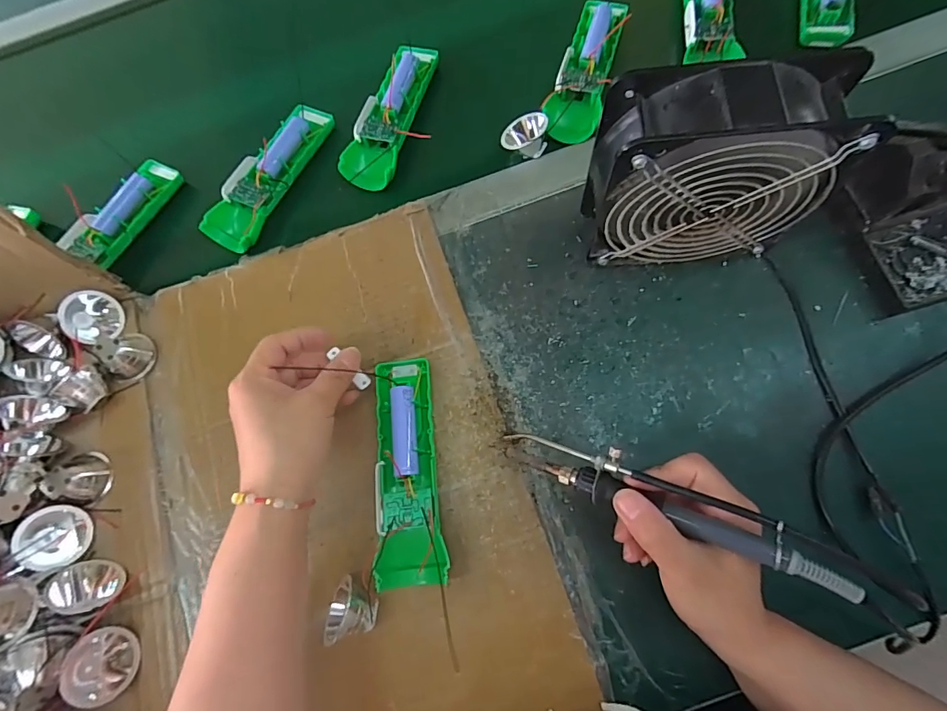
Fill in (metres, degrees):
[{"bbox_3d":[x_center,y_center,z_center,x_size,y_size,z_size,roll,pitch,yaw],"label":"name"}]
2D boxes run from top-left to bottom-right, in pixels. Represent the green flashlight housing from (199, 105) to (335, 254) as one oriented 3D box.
[{"bbox_3d":[-0.194,-0.173,0.433,0.048,0.026,0.156,28,79,12],"label":"green flashlight housing"}]

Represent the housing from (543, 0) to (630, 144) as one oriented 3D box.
[{"bbox_3d":[0.104,-0.265,0.429,0.048,0.034,0.146,14,76,9],"label":"housing"}]

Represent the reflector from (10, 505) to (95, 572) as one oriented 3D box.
[{"bbox_3d":[-0.318,0.138,0.350,0.044,0.025,0.045,8,62,-42],"label":"reflector"}]

